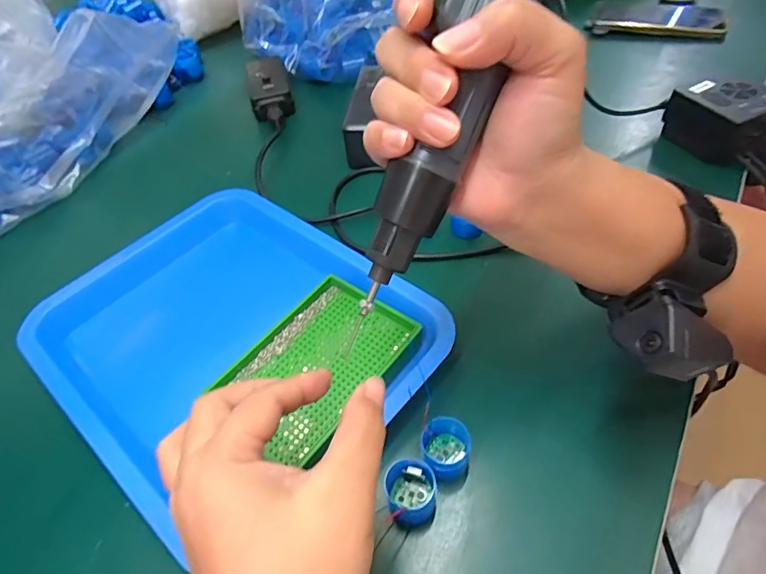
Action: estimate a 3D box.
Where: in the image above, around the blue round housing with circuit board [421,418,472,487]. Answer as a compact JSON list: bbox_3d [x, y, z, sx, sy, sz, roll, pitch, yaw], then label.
[{"bbox_3d":[0.039,0.100,0.298,0.029,0.028,0.028,6,51,10],"label":"blue round housing with circuit board"}]

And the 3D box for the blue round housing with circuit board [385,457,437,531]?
[{"bbox_3d":[0.017,0.120,0.287,0.028,0.023,0.030,-3,50,3],"label":"blue round housing with circuit board"}]

